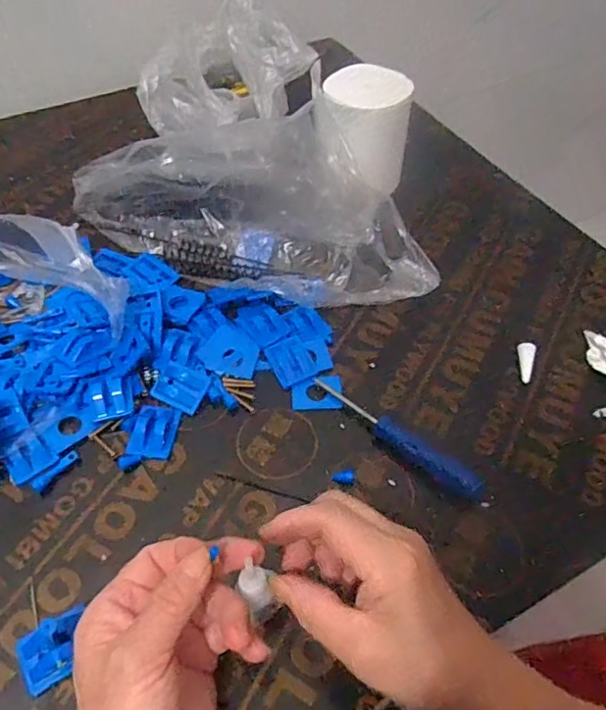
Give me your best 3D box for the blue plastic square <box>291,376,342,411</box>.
[{"bbox_3d":[0.012,0.031,0.459,0.042,0.008,0.030,-3,53,-2],"label":"blue plastic square"}]

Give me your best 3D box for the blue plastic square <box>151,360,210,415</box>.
[{"bbox_3d":[-0.102,0.027,0.456,0.041,0.005,0.038,17,55,12],"label":"blue plastic square"}]

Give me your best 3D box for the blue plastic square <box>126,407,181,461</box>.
[{"bbox_3d":[-0.118,0.060,0.433,0.034,0.006,0.041,8,53,6],"label":"blue plastic square"}]

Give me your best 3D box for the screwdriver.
[{"bbox_3d":[0.070,0.064,0.429,0.150,0.015,0.019,31,59,21],"label":"screwdriver"}]

